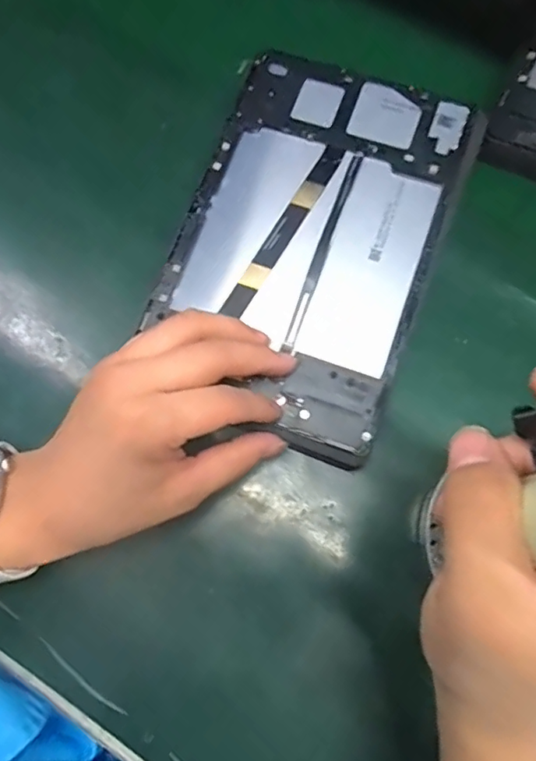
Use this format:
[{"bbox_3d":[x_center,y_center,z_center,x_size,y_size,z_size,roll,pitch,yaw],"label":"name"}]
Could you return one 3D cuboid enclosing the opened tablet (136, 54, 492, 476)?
[{"bbox_3d":[0.026,-0.086,0.339,0.151,0.009,0.241,21,78,7],"label":"opened tablet"}]

